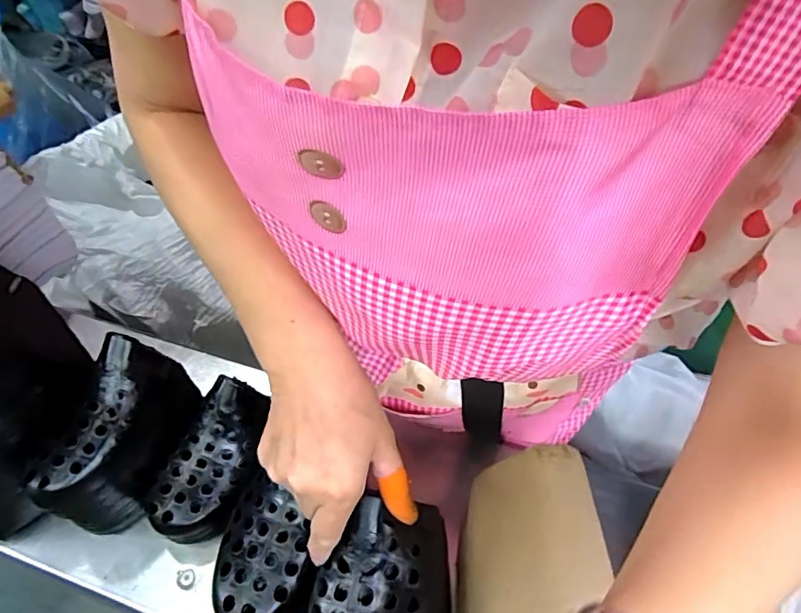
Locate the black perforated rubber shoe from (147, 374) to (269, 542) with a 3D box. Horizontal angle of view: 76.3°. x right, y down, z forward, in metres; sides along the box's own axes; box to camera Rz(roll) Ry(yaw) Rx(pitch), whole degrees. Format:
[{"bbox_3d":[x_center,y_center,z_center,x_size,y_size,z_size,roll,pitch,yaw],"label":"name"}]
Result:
[{"bbox_3d":[-0.168,0.136,0.455,0.065,0.058,0.138,16,74,14],"label":"black perforated rubber shoe"}]

